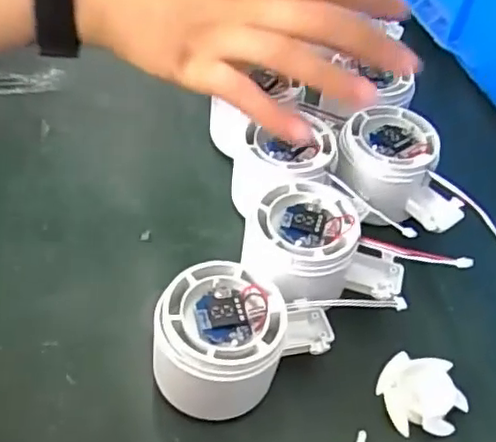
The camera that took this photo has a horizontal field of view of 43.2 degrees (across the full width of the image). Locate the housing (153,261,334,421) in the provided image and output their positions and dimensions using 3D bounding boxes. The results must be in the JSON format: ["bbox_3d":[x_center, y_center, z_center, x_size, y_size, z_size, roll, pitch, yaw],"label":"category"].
[{"bbox_3d":[-0.005,0.057,0.290,0.074,0.051,0.059,5,49,0],"label":"housing"}]

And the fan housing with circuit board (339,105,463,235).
[{"bbox_3d":[0.091,-0.026,0.382,0.073,0.058,0.066,4,49,-1],"label":"fan housing with circuit board"}]

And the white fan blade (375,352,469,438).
[{"bbox_3d":[0.085,0.085,0.308,0.037,0.012,0.039,-2,51,2],"label":"white fan blade"}]

